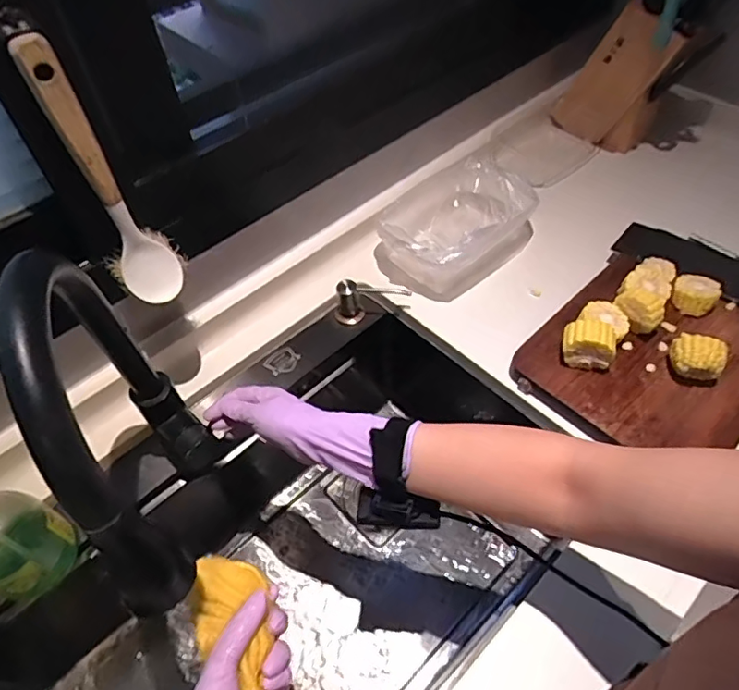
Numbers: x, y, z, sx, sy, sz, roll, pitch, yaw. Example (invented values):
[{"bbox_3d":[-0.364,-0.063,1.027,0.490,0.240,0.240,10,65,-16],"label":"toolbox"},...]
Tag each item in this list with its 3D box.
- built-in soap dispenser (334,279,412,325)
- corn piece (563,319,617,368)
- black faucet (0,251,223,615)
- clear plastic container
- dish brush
[{"bbox_3d":[0.002,-0.067,0.739,0.099,0.069,0.032,-8,53,-5],"label":"built-in soap dispenser"},{"bbox_3d":[0.251,-0.001,0.623,0.055,0.057,0.033,13,54,11],"label":"corn piece"},{"bbox_3d":[-0.186,0.062,0.425,0.050,0.304,0.262,-18,54,-12],"label":"black faucet"},{"bbox_3d":[0.125,-0.174,0.784,0.155,0.084,0.233,36,61,25],"label":"clear plastic container"},{"bbox_3d":[-0.226,-0.138,0.478,0.068,0.234,0.064,-22,55,-15],"label":"dish brush"}]

